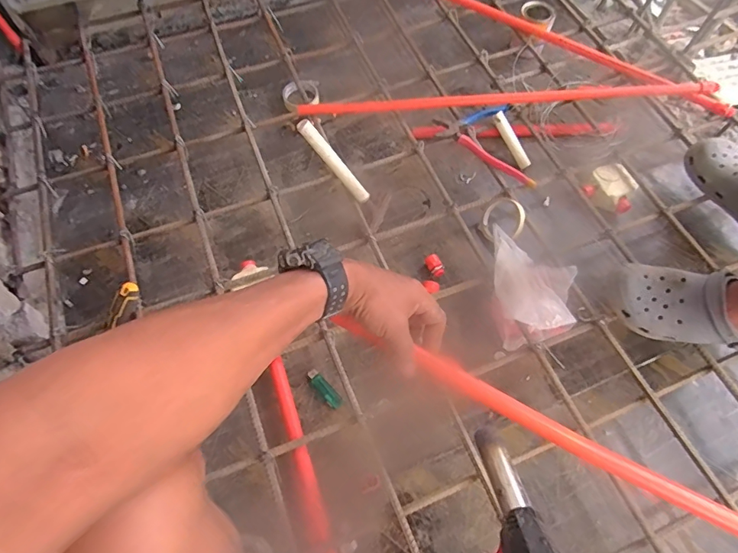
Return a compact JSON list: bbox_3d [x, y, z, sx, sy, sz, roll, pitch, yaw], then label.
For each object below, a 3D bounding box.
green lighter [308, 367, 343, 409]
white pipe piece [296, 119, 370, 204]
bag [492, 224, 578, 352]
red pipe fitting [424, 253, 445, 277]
[{"bbox_3d":[-0.077,0.195,0.785,0.024,0.015,0.077,-40,70,-18],"label":"green lighter"},{"bbox_3d":[-0.062,-0.207,0.832,0.024,0.192,0.025,2,56,46],"label":"white pipe piece"},{"bbox_3d":[0.294,0.014,0.800,0.146,0.072,0.218,4,64,1],"label":"bag"},{"bbox_3d":[0.129,-0.019,0.892,0.026,0.029,0.047,-27,67,-13],"label":"red pipe fitting"}]

